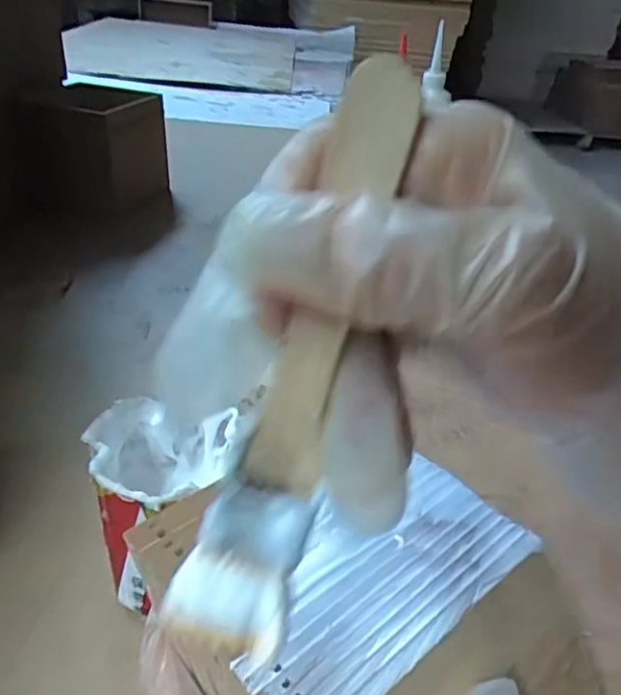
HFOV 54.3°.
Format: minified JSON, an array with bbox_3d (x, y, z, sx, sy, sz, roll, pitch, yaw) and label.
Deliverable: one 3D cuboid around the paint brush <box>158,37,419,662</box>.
[{"bbox_3d":[-0.003,0.005,0.139,0.025,0.137,0.005,16,7,2],"label":"paint brush"}]

